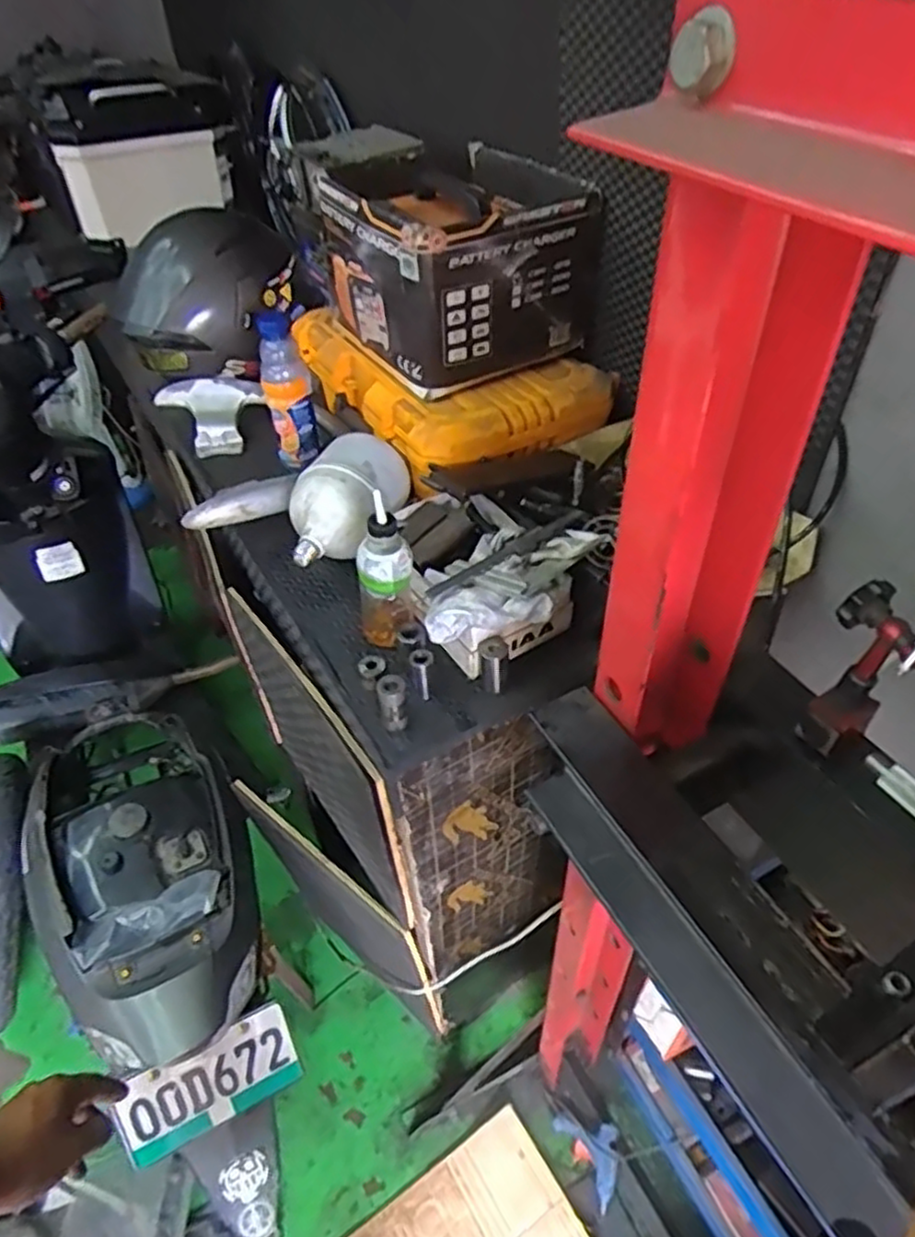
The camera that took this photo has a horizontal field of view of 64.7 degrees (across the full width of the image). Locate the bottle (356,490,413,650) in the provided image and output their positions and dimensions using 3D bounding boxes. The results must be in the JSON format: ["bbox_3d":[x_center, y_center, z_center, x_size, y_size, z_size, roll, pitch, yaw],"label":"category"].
[{"bbox_3d":[-0.076,-0.043,0.760,0.057,0.168,0.049,26,52,26],"label":"bottle"}]

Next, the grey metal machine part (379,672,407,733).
[{"bbox_3d":[-0.064,0.084,0.719,0.025,0.058,0.030,-10,46,-7],"label":"grey metal machine part"}]

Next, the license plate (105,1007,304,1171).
[{"bbox_3d":[-0.335,0.634,0.983,0.228,0.127,0.019,-22,14,-25],"label":"license plate"}]

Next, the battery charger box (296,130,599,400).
[{"bbox_3d":[0.006,-0.482,1.006,0.319,0.220,0.309,-20,48,-16],"label":"battery charger box"}]

